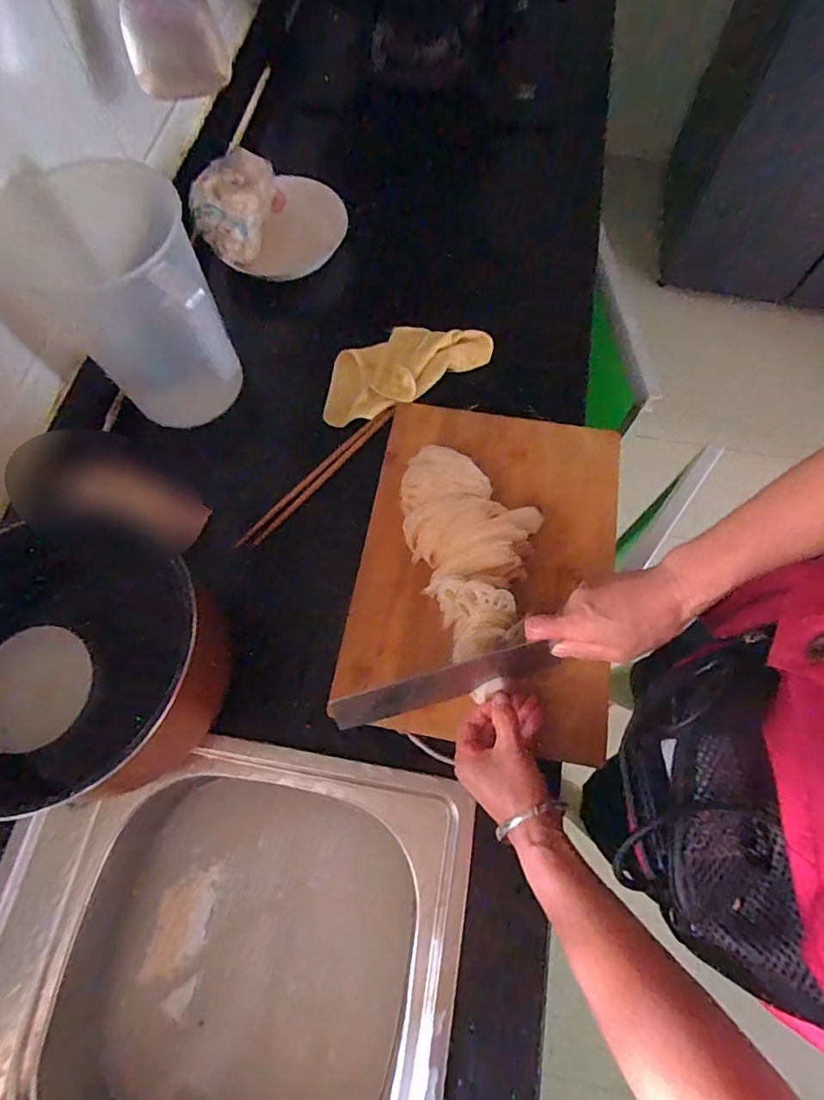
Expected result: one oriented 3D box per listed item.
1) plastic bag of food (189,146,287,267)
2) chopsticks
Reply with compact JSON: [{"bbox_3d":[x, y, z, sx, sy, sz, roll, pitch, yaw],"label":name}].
[{"bbox_3d":[-0.220,-0.448,0.657,0.068,0.065,0.161,14,69,6],"label":"plastic bag of food"},{"bbox_3d":[-0.105,-0.084,0.581,0.018,0.017,0.225,43,77,15],"label":"chopsticks"}]

